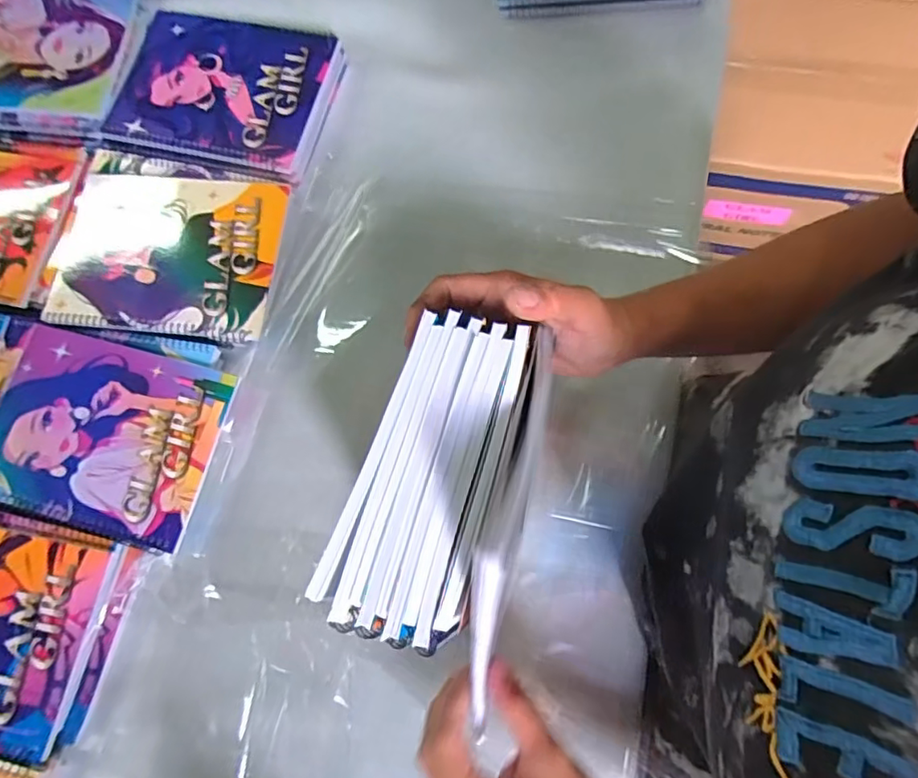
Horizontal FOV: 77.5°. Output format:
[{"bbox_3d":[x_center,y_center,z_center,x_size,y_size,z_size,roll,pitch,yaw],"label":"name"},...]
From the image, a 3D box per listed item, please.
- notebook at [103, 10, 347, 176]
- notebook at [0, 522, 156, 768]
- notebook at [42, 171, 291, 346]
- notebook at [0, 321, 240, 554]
[{"bbox_3d":[-0.228,-0.287,0.546,0.215,0.022,0.154,14,78,7],"label":"notebook"},{"bbox_3d":[-0.365,0.180,0.436,0.218,0.012,0.152,10,78,6],"label":"notebook"},{"bbox_3d":[-0.259,-0.121,0.508,0.200,0.017,0.150,7,77,6],"label":"notebook"},{"bbox_3d":[-0.295,0.035,0.468,0.197,0.017,0.146,13,78,7],"label":"notebook"}]

